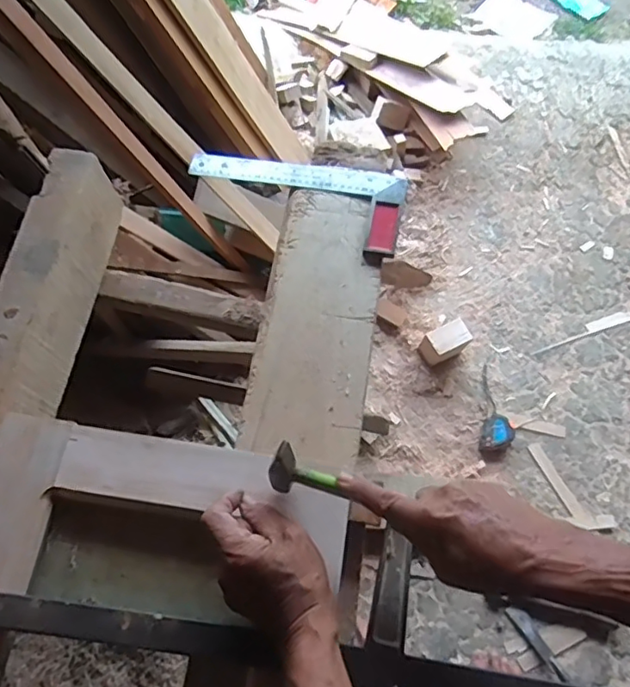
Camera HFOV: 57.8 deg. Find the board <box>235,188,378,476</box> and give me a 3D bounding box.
[{"bbox_3d":[0.003,-0.032,0.706,0.134,0.020,0.360,7,67,6],"label":"board"}]

